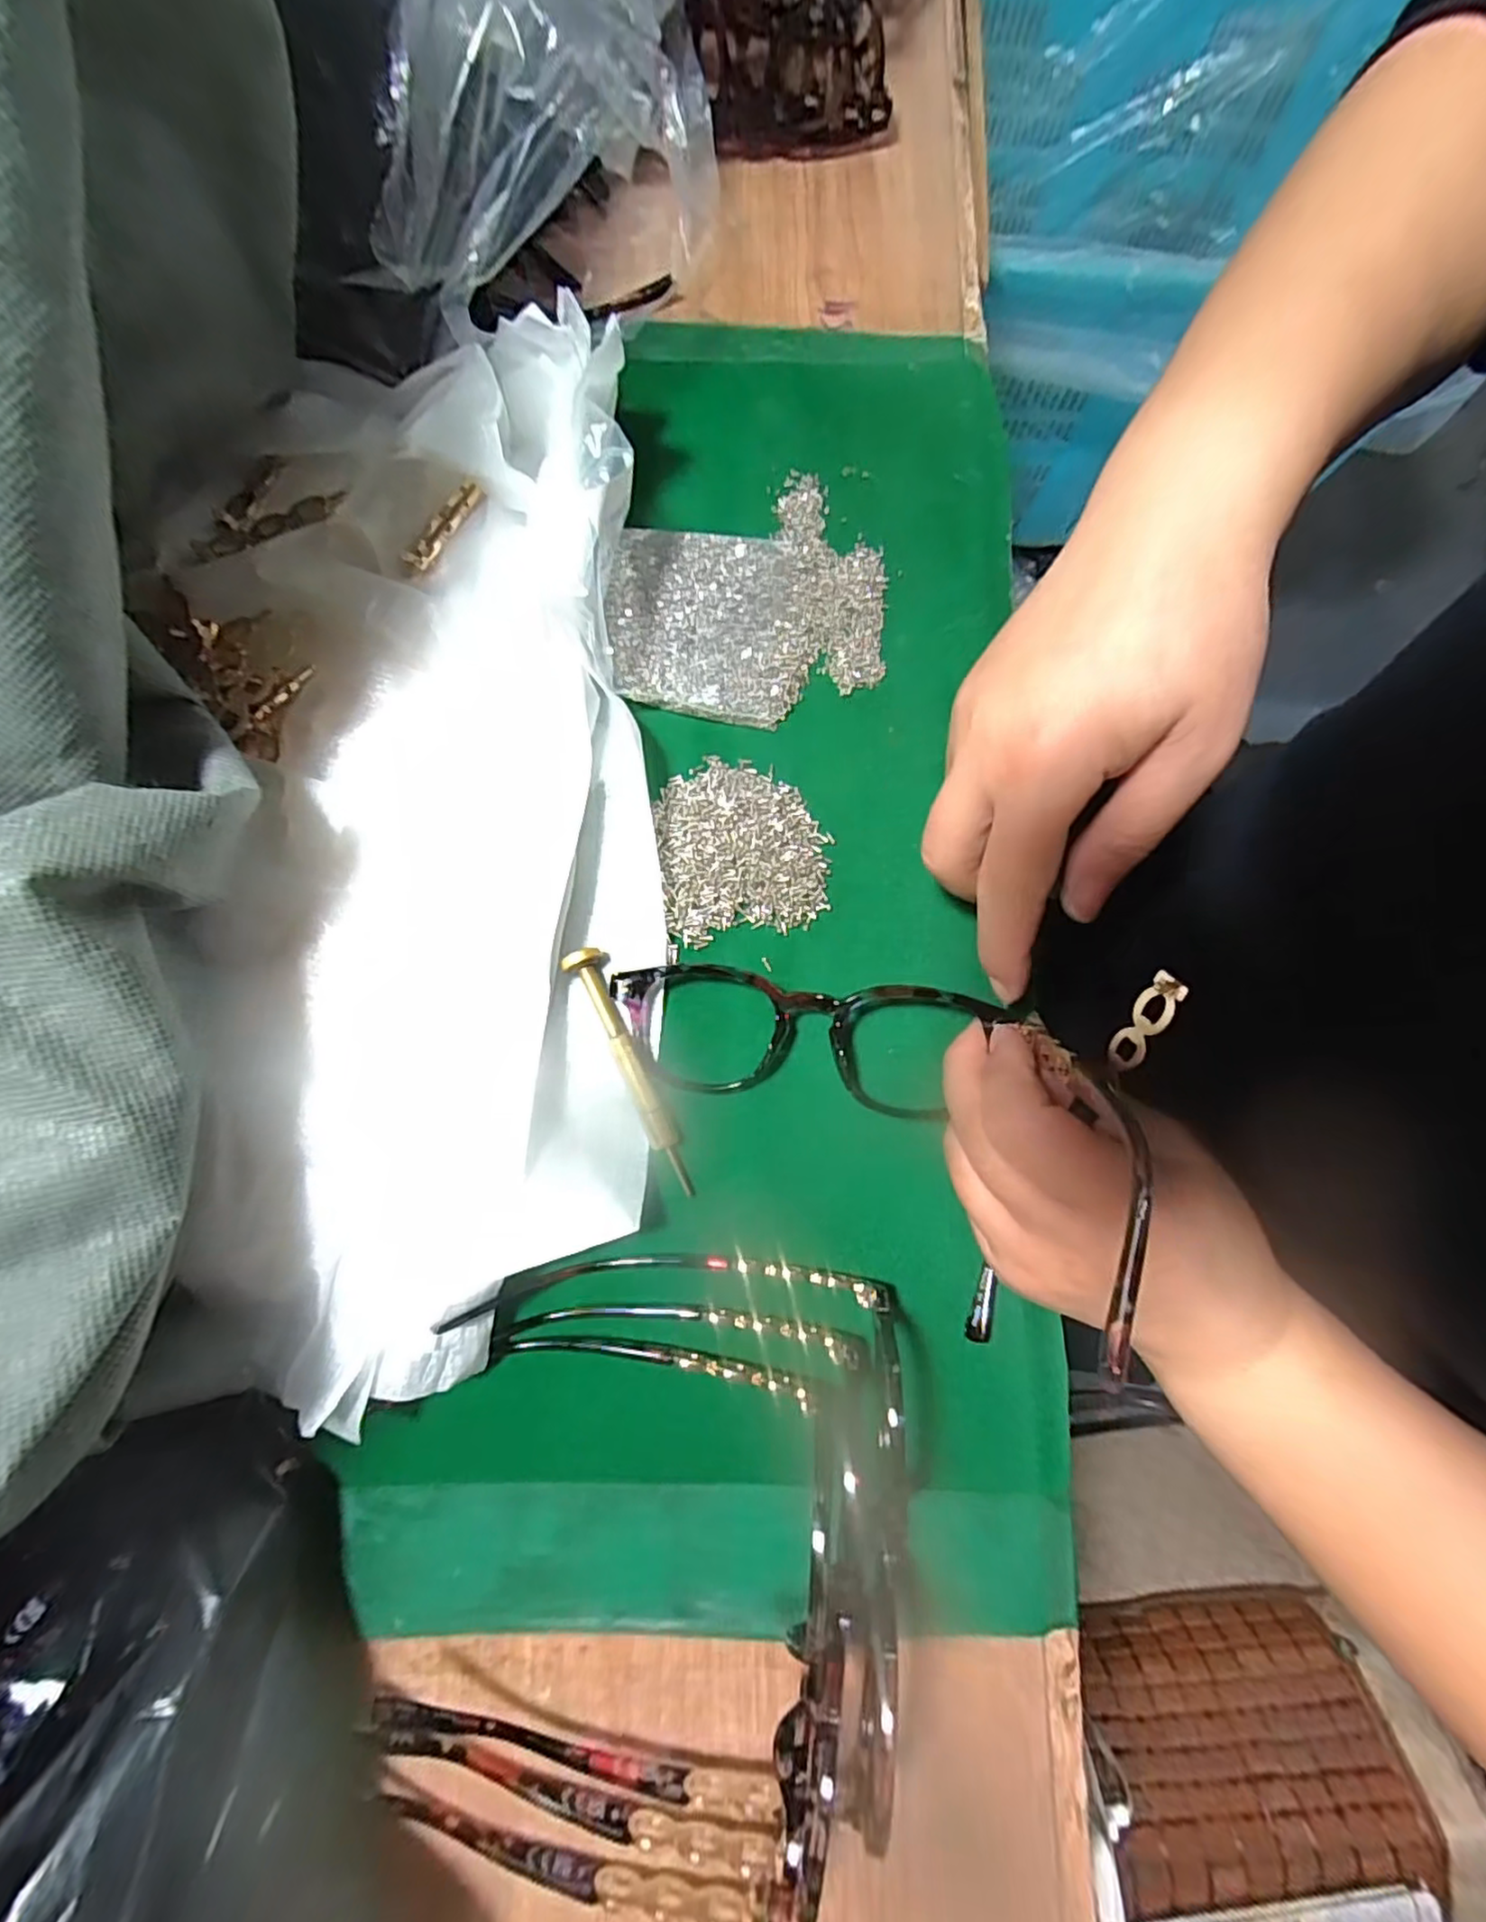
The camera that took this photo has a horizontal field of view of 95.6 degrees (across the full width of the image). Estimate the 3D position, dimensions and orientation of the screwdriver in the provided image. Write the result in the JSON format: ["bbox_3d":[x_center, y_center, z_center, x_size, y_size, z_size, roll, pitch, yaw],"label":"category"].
[{"bbox_3d":[-0.040,0.039,0.244,0.013,0.014,0.093,-24,80,-5],"label":"screwdriver"}]

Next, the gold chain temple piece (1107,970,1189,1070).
[{"bbox_3d":[0.114,0.018,0.192,0.004,0.033,0.010,-13,44,-29],"label":"gold chain temple piece"}]

